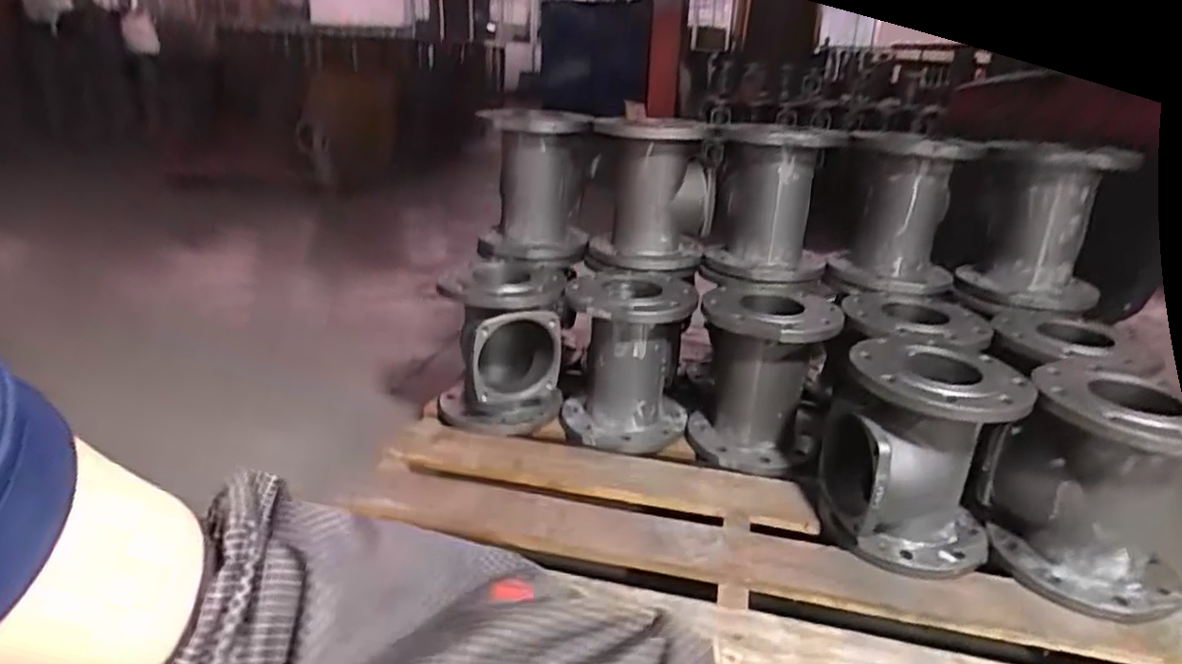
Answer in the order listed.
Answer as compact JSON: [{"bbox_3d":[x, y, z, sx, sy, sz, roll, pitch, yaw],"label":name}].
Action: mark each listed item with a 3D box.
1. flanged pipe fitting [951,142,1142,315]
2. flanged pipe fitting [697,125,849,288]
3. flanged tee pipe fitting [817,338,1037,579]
[{"bbox_3d":[0.696,-0.167,1.091,0.182,0.247,0.203,13,24,24],"label":"flanged pipe fitting"},{"bbox_3d":[0.297,-0.216,1.151,0.199,0.237,0.202,8,22,13],"label":"flanged pipe fitting"},{"bbox_3d":[0.425,0.160,0.913,0.201,0.249,0.191,6,22,8],"label":"flanged tee pipe fitting"}]

